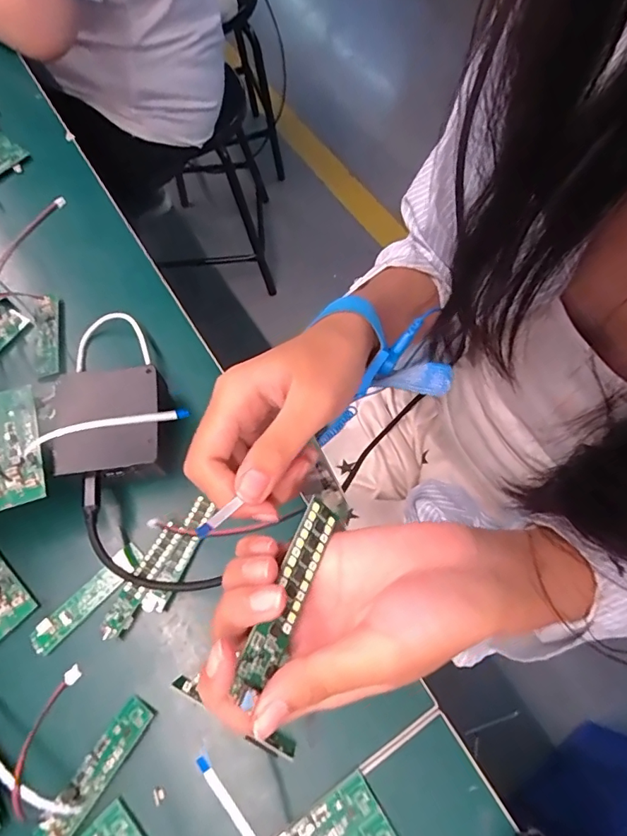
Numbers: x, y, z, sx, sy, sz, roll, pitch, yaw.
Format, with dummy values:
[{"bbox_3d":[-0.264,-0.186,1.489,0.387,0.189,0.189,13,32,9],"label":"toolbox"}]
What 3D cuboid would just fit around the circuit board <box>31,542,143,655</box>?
[{"bbox_3d":[-0.153,0.120,0.318,0.018,0.007,0.084,40,72,16],"label":"circuit board"}]

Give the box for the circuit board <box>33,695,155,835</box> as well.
[{"bbox_3d":[-0.128,0.207,0.277,0.020,0.008,0.078,32,69,13],"label":"circuit board"}]

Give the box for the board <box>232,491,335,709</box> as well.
[{"bbox_3d":[-0.010,0.070,0.192,0.018,0.004,0.080,43,52,-21],"label":"board"}]

